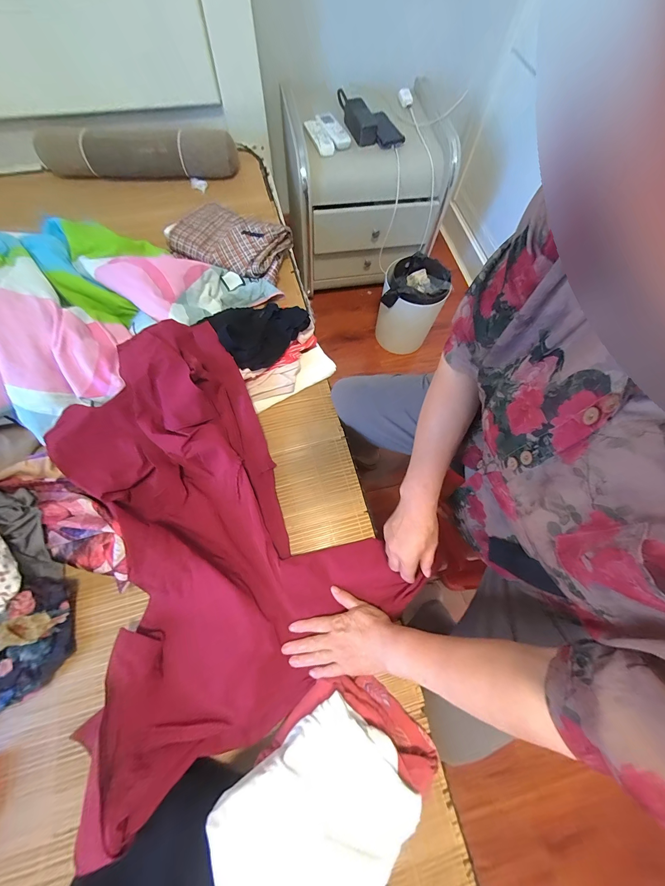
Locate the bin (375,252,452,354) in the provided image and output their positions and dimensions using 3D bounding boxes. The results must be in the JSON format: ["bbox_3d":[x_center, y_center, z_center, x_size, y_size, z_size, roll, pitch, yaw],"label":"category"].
[{"bbox_3d":[0.269,-0.476,1.064,0.196,0.265,0.196,12,69,2],"label":"bin"}]

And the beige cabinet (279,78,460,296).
[{"bbox_3d":[0.106,-0.873,1.069,0.461,0.421,0.442,-9,70,-6],"label":"beige cabinet"}]

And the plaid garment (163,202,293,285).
[{"bbox_3d":[-0.230,-0.476,0.705,0.252,0.063,0.186,22,69,6],"label":"plaid garment"}]

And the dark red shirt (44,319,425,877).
[{"bbox_3d":[-0.224,0.124,0.459,0.420,0.128,0.580,-35,74,-15],"label":"dark red shirt"}]

